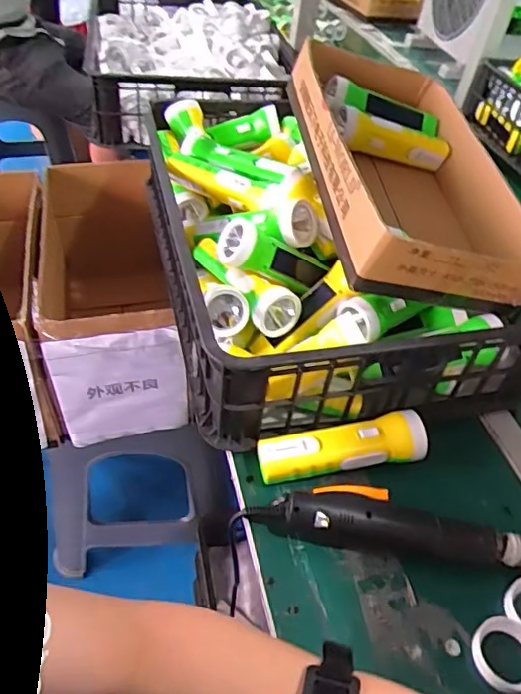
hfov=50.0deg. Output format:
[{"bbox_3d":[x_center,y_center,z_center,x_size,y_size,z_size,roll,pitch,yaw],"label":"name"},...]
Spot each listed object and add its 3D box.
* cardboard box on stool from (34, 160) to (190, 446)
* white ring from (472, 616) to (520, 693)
[{"bbox_3d":[-0.263,-0.091,0.934,0.205,0.253,0.440,-5,45,-14],"label":"cardboard box on stool"},{"bbox_3d":[0.207,0.256,0.467,0.059,0.014,0.052,-1,44,-9],"label":"white ring"}]

